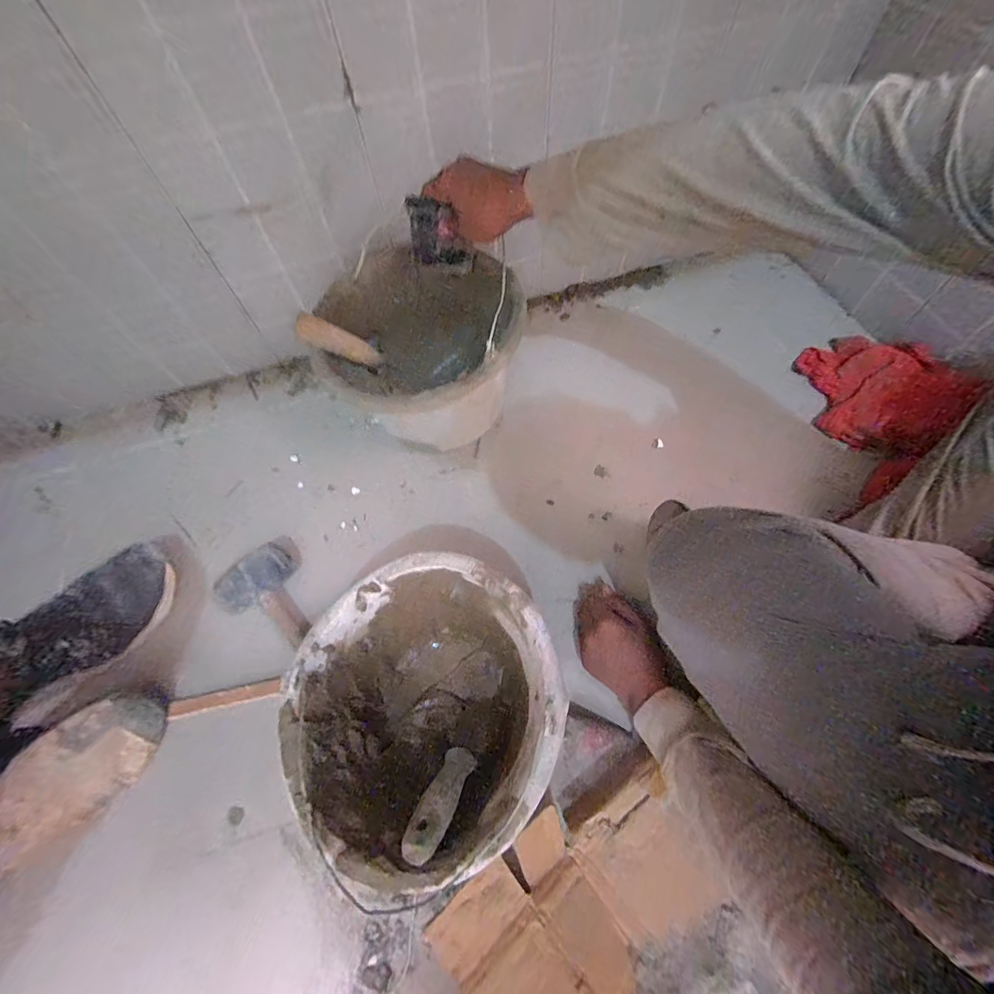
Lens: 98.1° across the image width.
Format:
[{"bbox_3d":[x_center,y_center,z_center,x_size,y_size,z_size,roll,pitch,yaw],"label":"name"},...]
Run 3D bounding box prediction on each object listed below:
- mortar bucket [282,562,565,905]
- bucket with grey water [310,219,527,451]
[{"bbox_3d":[-0.061,0.211,0.448,0.241,0.174,0.238,-1,62,2],"label":"mortar bucket"},{"bbox_3d":[-0.106,-0.191,0.629,0.253,0.220,0.267,-1,62,2],"label":"bucket with grey water"}]

